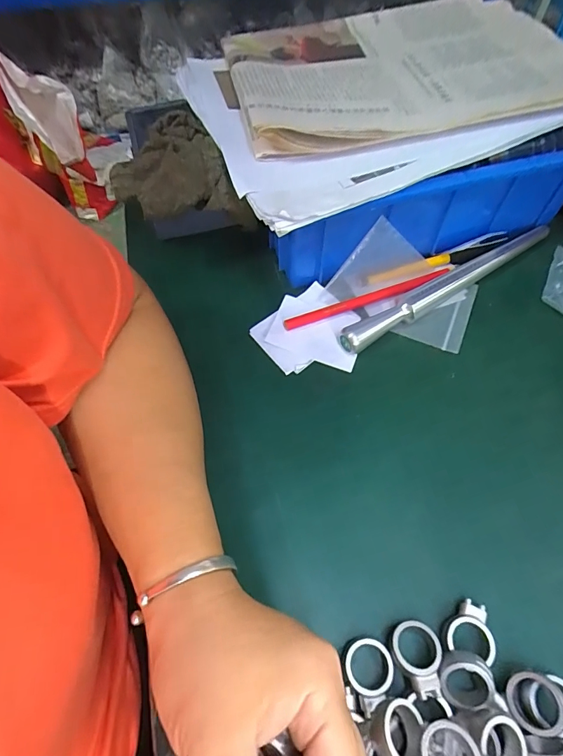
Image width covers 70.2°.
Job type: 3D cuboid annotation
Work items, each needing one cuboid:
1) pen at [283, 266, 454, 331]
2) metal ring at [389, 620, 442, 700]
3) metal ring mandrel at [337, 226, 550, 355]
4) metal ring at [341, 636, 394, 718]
[{"bbox_3d":[0.076,-0.068,0.337,0.154,0.010,0.013,-20,62,-10],"label":"pen"},{"bbox_3d":[0.073,0.149,0.215,0.026,0.015,0.032,-15,61,-8],"label":"metal ring"},{"bbox_3d":[0.146,-0.080,0.341,0.227,0.018,0.017,-29,64,-15],"label":"metal ring mandrel"},{"bbox_3d":[0.047,0.156,0.214,0.026,0.009,0.030,-29,64,-15],"label":"metal ring"}]

